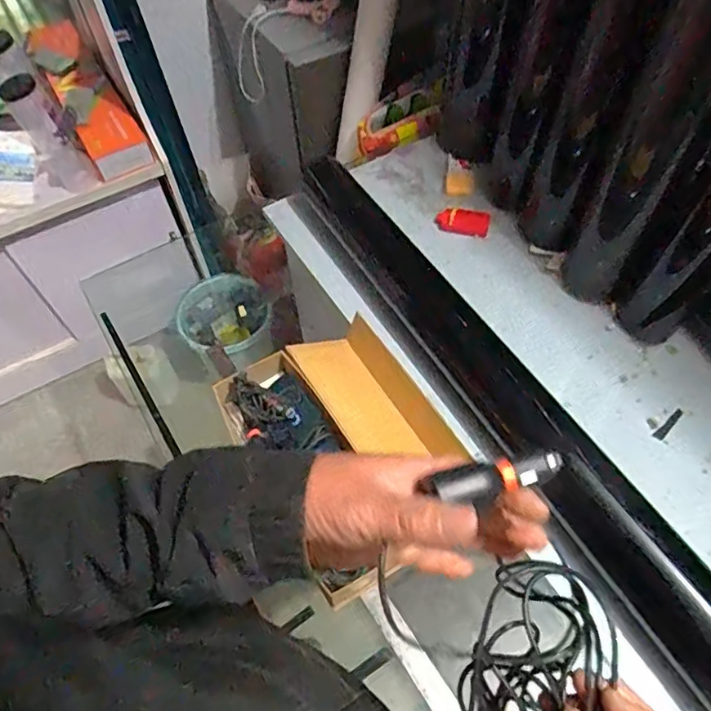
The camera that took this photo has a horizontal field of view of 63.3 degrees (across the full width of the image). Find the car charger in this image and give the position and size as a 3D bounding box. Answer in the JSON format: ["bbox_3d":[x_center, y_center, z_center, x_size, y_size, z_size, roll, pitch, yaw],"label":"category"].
[{"bbox_3d":[0.083,0.074,0.341,0.082,0.020,0.020,-9,56,-14],"label":"car charger"}]

